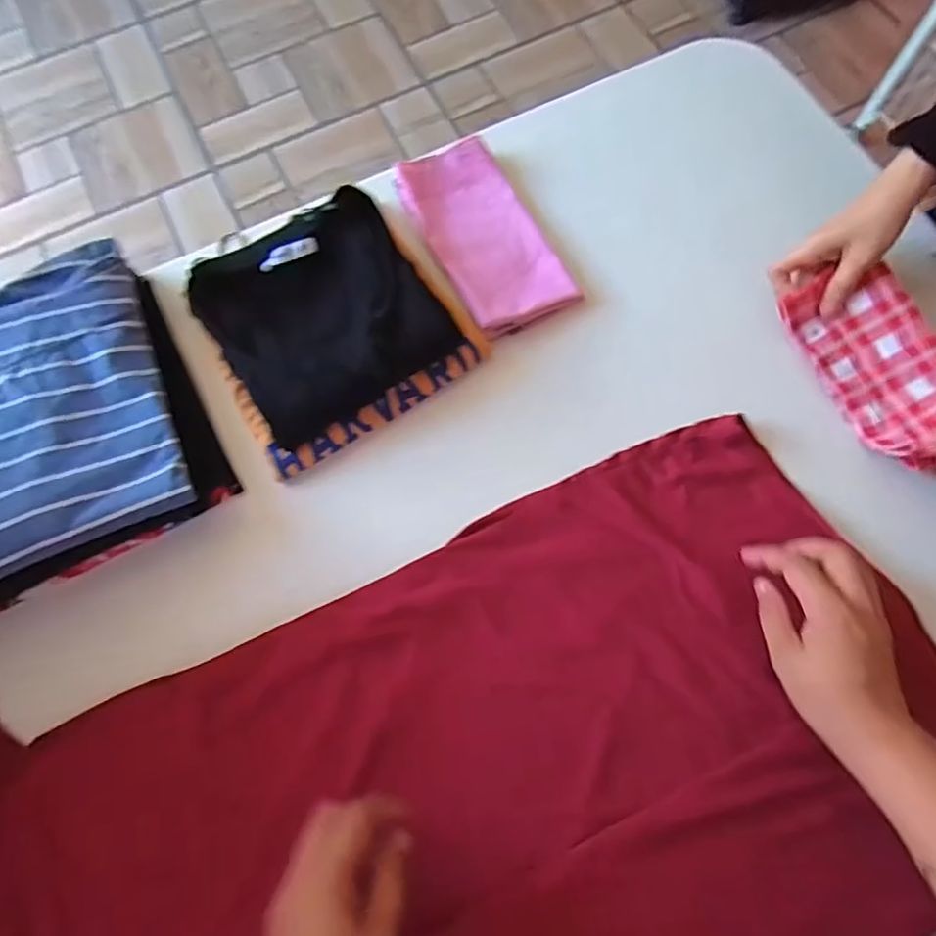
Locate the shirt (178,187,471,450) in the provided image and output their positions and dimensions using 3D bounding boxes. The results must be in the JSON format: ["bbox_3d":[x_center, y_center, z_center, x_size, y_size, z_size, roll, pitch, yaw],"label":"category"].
[{"bbox_3d":[-0.125,-0.136,0.522,0.175,0.043,0.182,-33,75,-7],"label":"shirt"}]

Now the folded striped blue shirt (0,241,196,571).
[{"bbox_3d":[-0.368,-0.041,0.488,0.237,0.048,0.251,-25,74,-5],"label":"folded striped blue shirt"}]

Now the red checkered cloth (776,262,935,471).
[{"bbox_3d":[0.347,-0.089,0.513,0.093,0.039,0.171,-24,74,-5],"label":"red checkered cloth"}]

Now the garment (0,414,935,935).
[{"bbox_3d":[-0.054,0.265,0.425,0.813,0.038,0.392,-23,74,-5],"label":"garment"}]

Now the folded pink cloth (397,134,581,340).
[{"bbox_3d":[0.014,-0.221,0.573,0.101,0.025,0.198,-28,74,-6],"label":"folded pink cloth"}]

